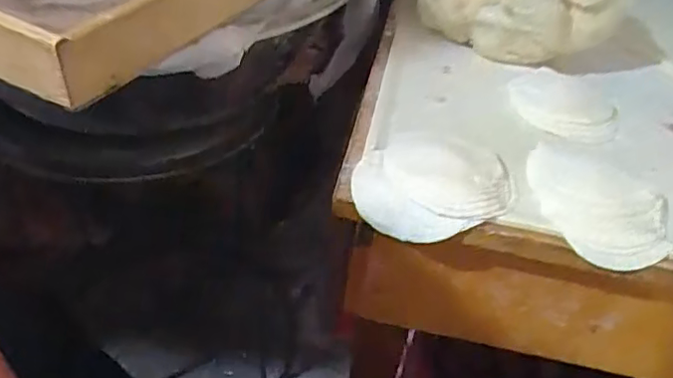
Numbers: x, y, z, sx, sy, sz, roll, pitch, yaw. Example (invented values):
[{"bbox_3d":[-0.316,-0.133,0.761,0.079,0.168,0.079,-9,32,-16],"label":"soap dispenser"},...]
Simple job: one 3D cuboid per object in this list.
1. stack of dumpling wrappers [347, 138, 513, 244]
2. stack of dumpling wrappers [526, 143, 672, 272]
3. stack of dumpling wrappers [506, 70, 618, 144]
[{"bbox_3d":[0.062,-0.002,0.377,0.096,0.030,0.070,12,42,5],"label":"stack of dumpling wrappers"},{"bbox_3d":[0.163,0.009,0.371,0.084,0.018,0.086,14,42,7],"label":"stack of dumpling wrappers"},{"bbox_3d":[0.171,-0.065,0.447,0.080,0.010,0.084,20,43,14],"label":"stack of dumpling wrappers"}]

